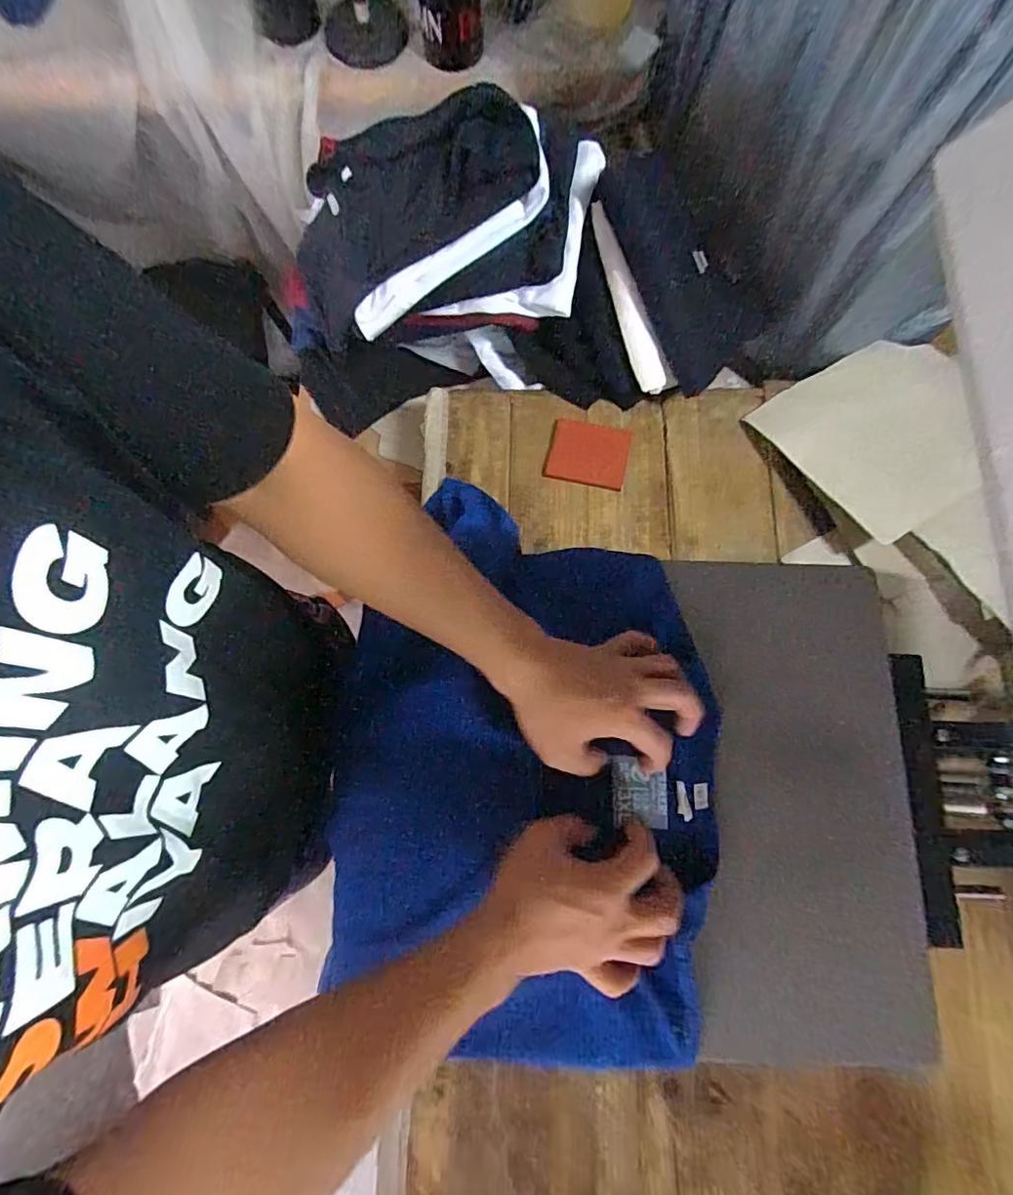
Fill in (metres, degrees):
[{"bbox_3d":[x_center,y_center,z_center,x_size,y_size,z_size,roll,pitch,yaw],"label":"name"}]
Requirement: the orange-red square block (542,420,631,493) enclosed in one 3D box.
[{"bbox_3d":[0.096,-0.169,0.641,0.091,0.005,0.075,14,78,2],"label":"orange-red square block"}]

